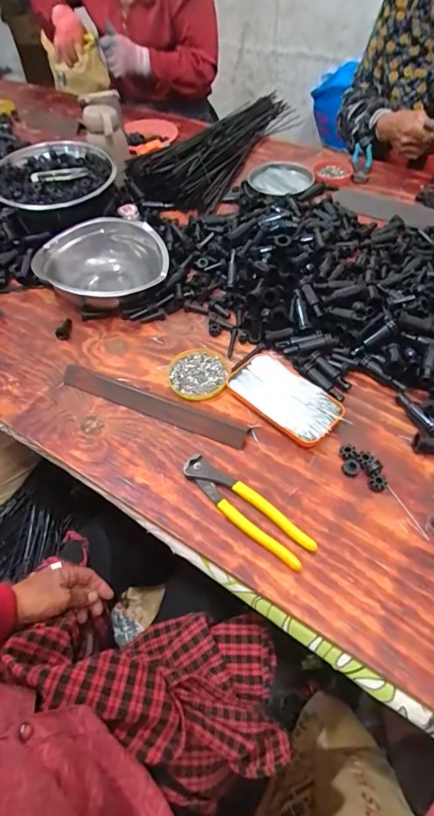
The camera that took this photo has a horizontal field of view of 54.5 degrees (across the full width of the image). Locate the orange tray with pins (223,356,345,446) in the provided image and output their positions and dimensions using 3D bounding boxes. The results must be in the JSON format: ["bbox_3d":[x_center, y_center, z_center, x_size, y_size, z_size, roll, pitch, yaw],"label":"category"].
[{"bbox_3d":[0.086,-0.013,0.543,0.078,0.018,0.143,-38,61,-22],"label":"orange tray with pins"}]

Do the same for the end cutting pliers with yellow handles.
[{"bbox_3d":[0.031,0.108,0.462,0.164,0.014,0.038,35,63,25],"label":"end cutting pliers with yellow handles"}]

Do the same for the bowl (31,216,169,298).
[{"bbox_3d":[-0.183,-0.226,0.682,0.196,0.063,0.197,-1,54,2],"label":"bowl"}]

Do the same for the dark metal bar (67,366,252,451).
[{"bbox_3d":[-0.090,-0.005,0.556,0.268,0.005,0.033,21,58,17],"label":"dark metal bar"}]

